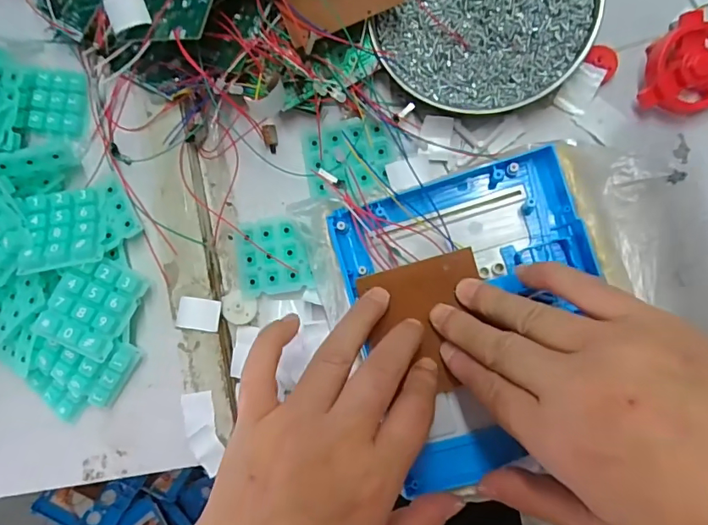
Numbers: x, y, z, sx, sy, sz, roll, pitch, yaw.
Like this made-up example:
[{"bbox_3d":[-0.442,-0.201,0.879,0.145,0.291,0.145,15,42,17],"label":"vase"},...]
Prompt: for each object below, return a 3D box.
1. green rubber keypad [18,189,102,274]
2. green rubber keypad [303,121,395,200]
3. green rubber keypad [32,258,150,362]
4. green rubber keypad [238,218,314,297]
[{"bbox_3d":[-0.185,-0.023,0.305,0.045,0.012,0.055,-4,63,-9],"label":"green rubber keypad"},{"bbox_3d":[-0.004,-0.067,0.312,0.057,0.008,0.049,-2,87,9],"label":"green rubber keypad"},{"bbox_3d":[-0.164,0.026,0.299,0.046,0.009,0.056,26,76,-5],"label":"green rubber keypad"},{"bbox_3d":[-0.053,-0.004,0.316,0.050,0.004,0.047,-8,86,8],"label":"green rubber keypad"}]

